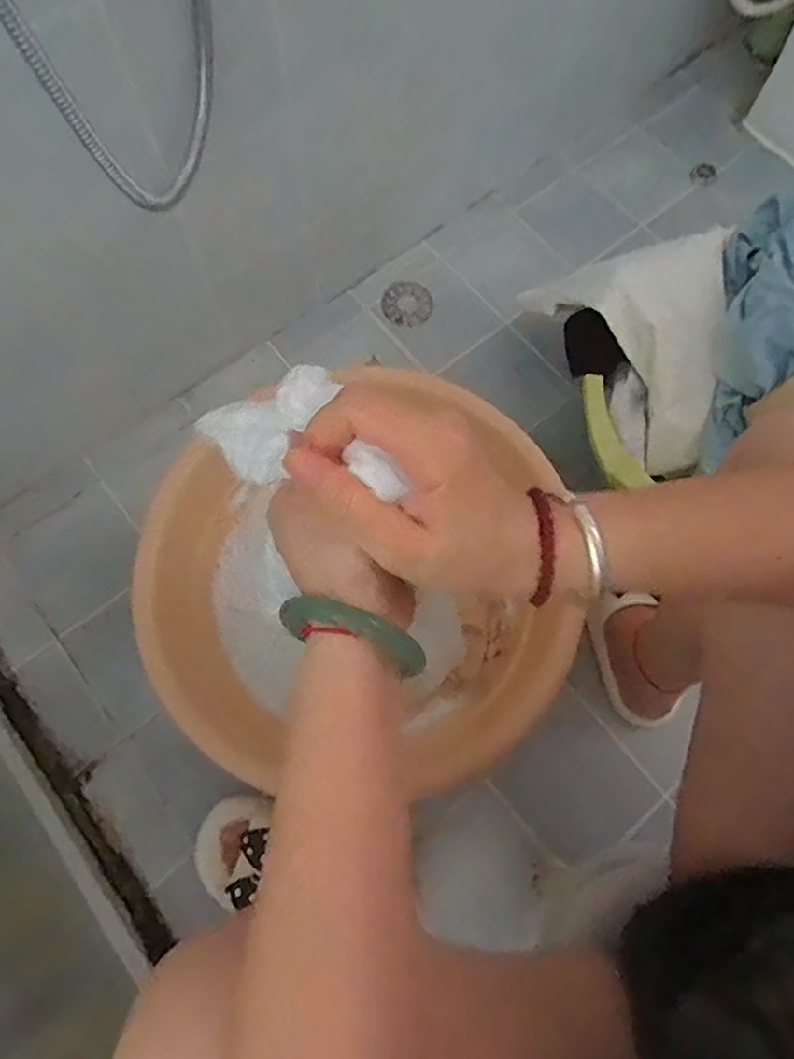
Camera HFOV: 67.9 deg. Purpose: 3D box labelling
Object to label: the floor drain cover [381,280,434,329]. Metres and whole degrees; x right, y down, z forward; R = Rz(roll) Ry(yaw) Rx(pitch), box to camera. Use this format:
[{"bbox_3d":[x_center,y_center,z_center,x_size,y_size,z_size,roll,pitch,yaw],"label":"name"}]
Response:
[{"bbox_3d":[0.015,-0.344,0.893,0.074,0.008,0.076,-33,76,-11],"label":"floor drain cover"}]

